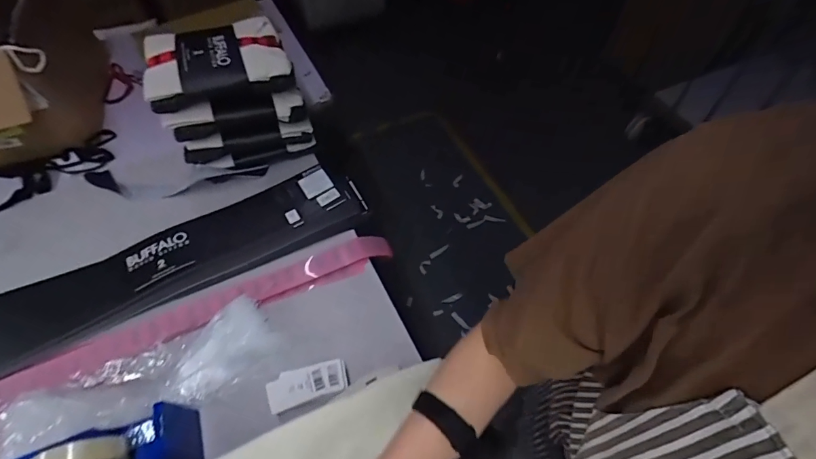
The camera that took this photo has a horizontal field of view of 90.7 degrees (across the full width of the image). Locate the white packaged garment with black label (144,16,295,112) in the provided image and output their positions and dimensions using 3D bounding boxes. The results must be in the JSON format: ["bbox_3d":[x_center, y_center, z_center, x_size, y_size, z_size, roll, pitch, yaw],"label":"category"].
[{"bbox_3d":[-0.370,-0.333,0.780,0.253,0.047,0.218,-18,57,-11],"label":"white packaged garment with black label"}]

